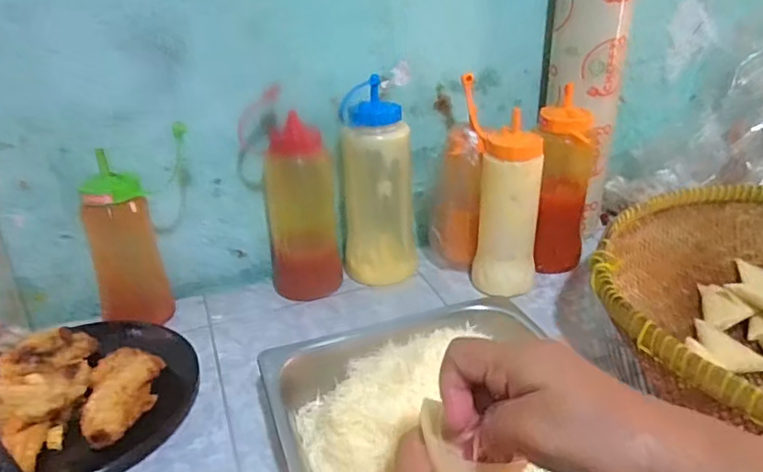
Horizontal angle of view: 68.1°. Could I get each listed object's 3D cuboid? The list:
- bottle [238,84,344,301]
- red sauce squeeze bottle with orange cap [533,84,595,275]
[{"bbox_3d":[-0.102,-0.035,0.673,0.100,0.217,0.070,-8,30,-14],"label":"bottle"},{"bbox_3d":[0.220,-0.056,0.691,0.070,0.201,0.059,7,29,14],"label":"red sauce squeeze bottle with orange cap"}]

